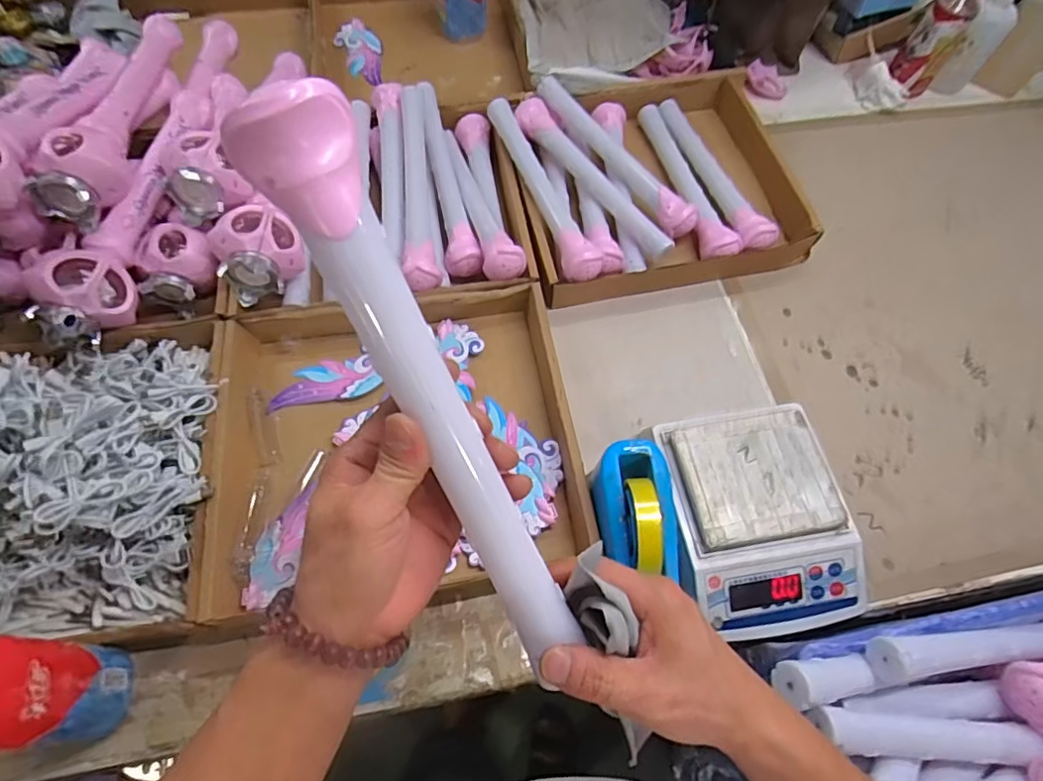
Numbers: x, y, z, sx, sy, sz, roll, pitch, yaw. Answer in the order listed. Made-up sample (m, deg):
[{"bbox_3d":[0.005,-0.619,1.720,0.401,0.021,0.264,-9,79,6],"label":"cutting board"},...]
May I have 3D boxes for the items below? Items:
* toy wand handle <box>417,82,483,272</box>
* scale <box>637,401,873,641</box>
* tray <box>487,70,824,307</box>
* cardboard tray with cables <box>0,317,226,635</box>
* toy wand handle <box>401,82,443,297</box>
[{"bbox_3d":[-0.107,-0.296,0.757,0.051,0.057,0.308,-11,64,-7],"label":"toy wand handle"},{"bbox_3d":[0.239,0.128,0.569,0.180,0.078,0.224,-9,64,-6],"label":"scale"},{"bbox_3d":[0.184,-0.306,0.801,0.419,0.081,0.354,-12,65,-8],"label":"tray"},{"bbox_3d":[-0.512,0.072,0.532,0.388,0.118,0.349,-8,64,-6],"label":"cardboard tray with cables"},{"bbox_3d":[-0.142,-0.276,0.730,0.056,0.038,0.332,-8,64,-6],"label":"toy wand handle"}]

